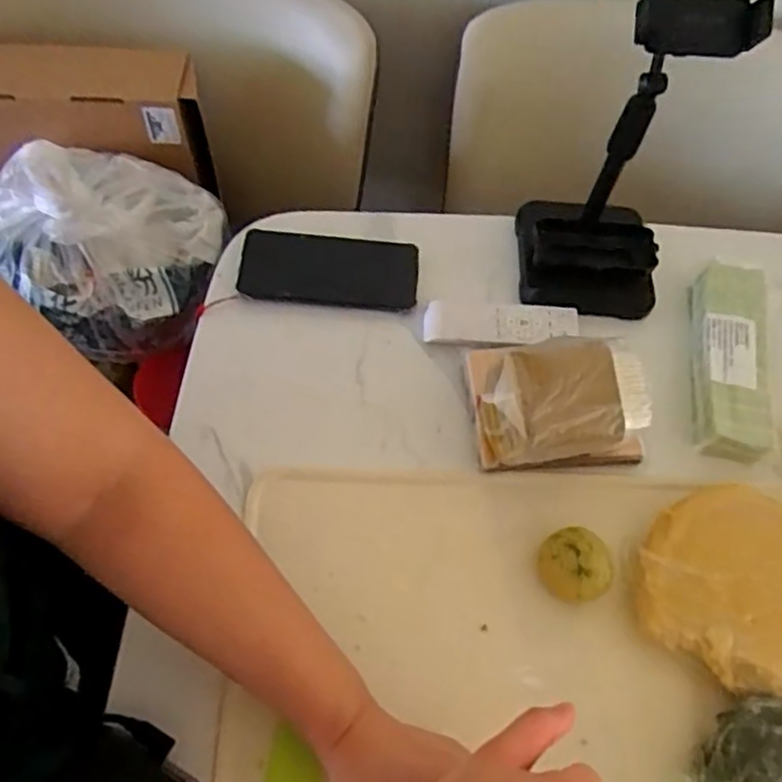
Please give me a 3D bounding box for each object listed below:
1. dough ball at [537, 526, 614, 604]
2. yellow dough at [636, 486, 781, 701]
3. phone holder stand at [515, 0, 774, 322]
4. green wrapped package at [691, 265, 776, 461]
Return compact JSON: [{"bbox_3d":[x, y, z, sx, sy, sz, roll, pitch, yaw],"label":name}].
[{"bbox_3d":[0.135,0.128,0.489,0.049,0.035,0.050,1,63,-3],"label":"dough ball"},{"bbox_3d":[0.257,0.144,0.488,0.156,0.041,0.145,1,63,-3],"label":"yellow dough"},{"bbox_3d":[0.188,-0.177,0.521,0.133,0.236,0.121,15,63,4],"label":"phone holder stand"},{"bbox_3d":[0.293,-0.029,0.578,0.060,0.049,0.179,12,63,3],"label":"green wrapped package"}]

